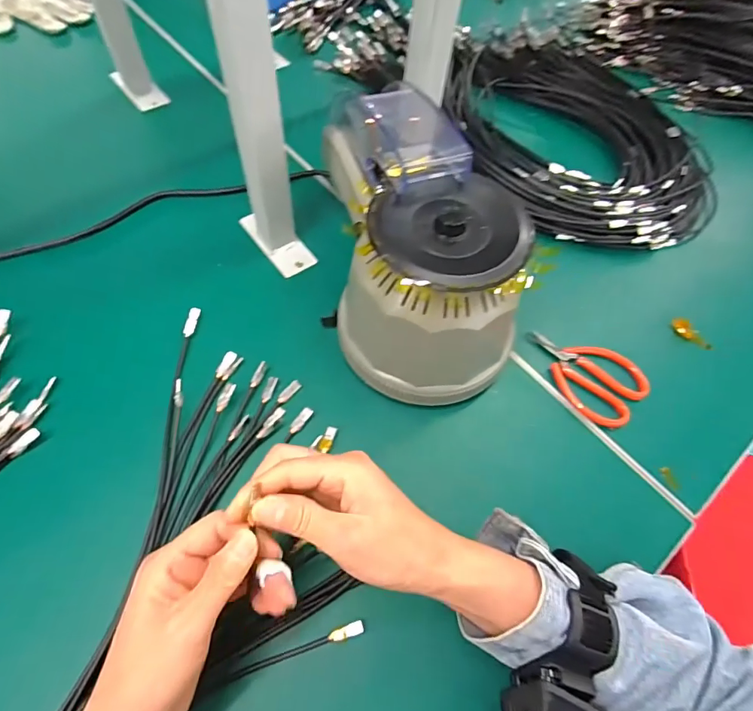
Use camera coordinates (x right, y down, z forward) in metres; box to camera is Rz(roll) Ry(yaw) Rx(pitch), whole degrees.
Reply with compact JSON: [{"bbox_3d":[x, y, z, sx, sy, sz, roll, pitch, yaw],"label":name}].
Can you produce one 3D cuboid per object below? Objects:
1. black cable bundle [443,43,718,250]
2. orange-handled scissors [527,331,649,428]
[{"bbox_3d":[0.250,-0.304,0.606,0.260,0.050,0.417,-10,63,-9],"label":"black cable bundle"},{"bbox_3d":[0.189,0.015,0.422,0.110,0.014,0.065,39,66,17],"label":"orange-handled scissors"}]

